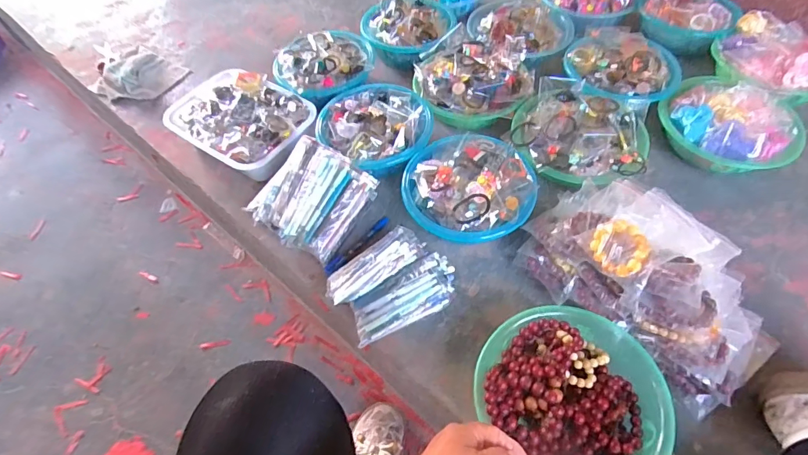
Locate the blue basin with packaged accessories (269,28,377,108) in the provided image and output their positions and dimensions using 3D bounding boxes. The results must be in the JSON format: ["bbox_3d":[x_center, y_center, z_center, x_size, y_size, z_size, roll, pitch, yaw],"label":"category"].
[{"bbox_3d":[-0.175,-0.352,0.975,0.218,0.088,0.194,-26,58,-16],"label":"blue basin with packaged accessories"}]

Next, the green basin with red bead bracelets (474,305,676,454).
[{"bbox_3d":[0.223,0.222,0.580,0.226,0.071,0.234,-1,54,1],"label":"green basin with red bead bracelets"}]

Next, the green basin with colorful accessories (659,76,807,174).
[{"bbox_3d":[0.602,-0.185,0.823,0.229,0.098,0.190,26,59,19],"label":"green basin with colorful accessories"}]

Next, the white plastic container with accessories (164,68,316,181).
[{"bbox_3d":[-0.332,-0.214,0.906,0.294,0.077,0.206,30,61,21],"label":"white plastic container with accessories"}]

